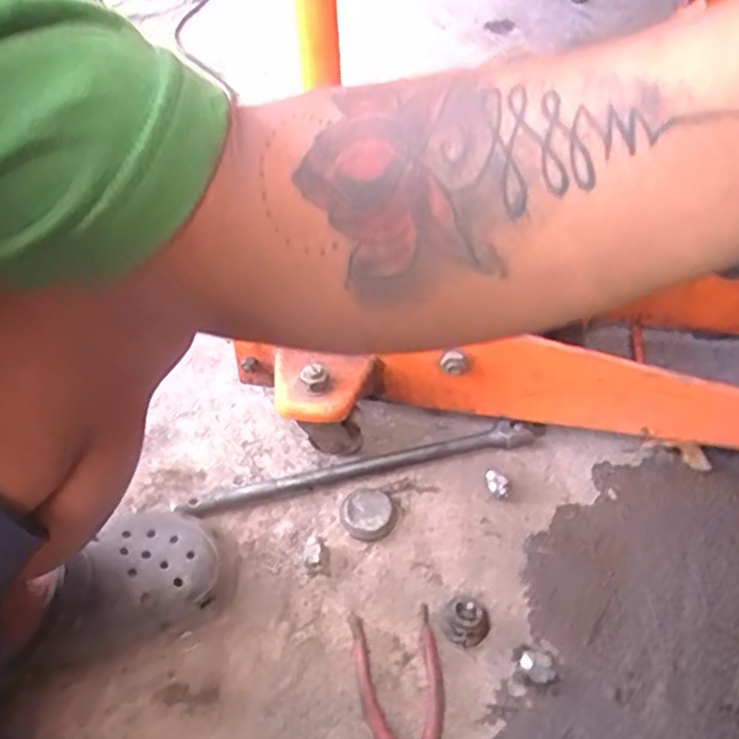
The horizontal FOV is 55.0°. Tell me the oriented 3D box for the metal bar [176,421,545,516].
[{"bbox_3d":[-0.001,0.095,0.701,0.359,0.020,0.025,-12,48,-10],"label":"metal bar"}]

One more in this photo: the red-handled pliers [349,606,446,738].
[{"bbox_3d":[0.033,0.274,0.537,0.069,0.011,0.184,-8,47,-7],"label":"red-handled pliers"}]

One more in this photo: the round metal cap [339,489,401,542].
[{"bbox_3d":[-0.002,0.135,0.669,0.051,0.021,0.048,0,47,0],"label":"round metal cap"}]

